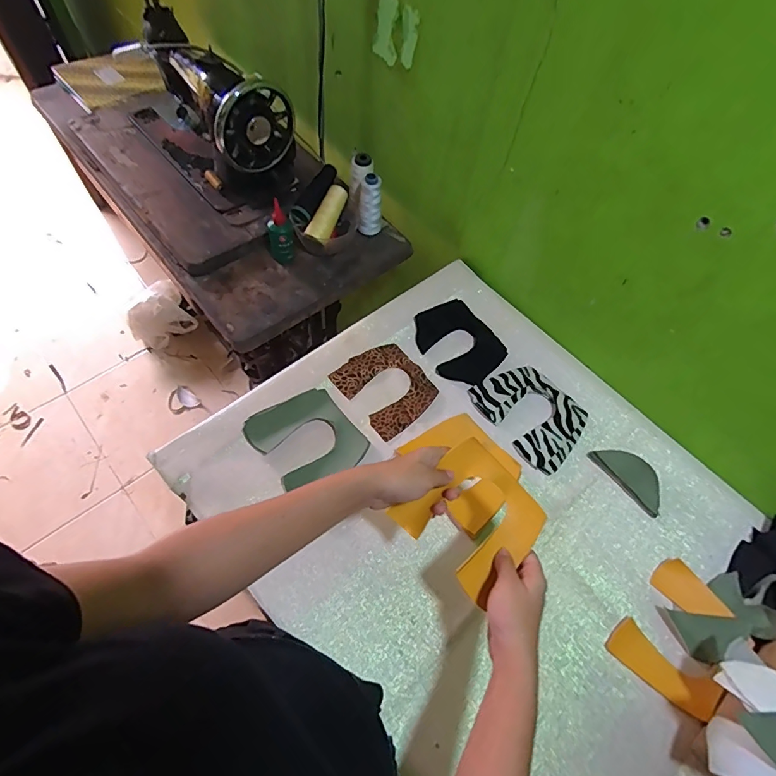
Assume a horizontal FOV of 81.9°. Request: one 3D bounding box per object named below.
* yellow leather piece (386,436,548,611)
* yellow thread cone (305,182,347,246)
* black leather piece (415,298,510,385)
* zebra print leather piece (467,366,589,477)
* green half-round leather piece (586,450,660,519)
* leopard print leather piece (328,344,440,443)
[{"bbox_3d":[0.091,0.137,0.479,0.119,0.045,0.125,-40,71,-22],"label":"yellow leather piece"},{"bbox_3d":[-0.104,-0.309,0.799,0.037,0.039,0.114,25,83,10],"label":"yellow thread cone"},{"bbox_3d":[0.117,-0.077,0.738,0.120,0.010,0.151,-29,67,-18],"label":"black leather piece"},{"bbox_3d":[0.217,0.036,0.684,0.126,0.010,0.164,-38,70,-21],"label":"zebra print leather piece"},{"bbox_3d":[0.351,0.124,0.644,0.051,0.013,0.111,-36,69,-21],"label":"green half-round leather piece"},{"bbox_3d":[-0.002,-0.003,0.692,0.120,0.007,0.137,-38,74,-20],"label":"leopard print leather piece"}]

